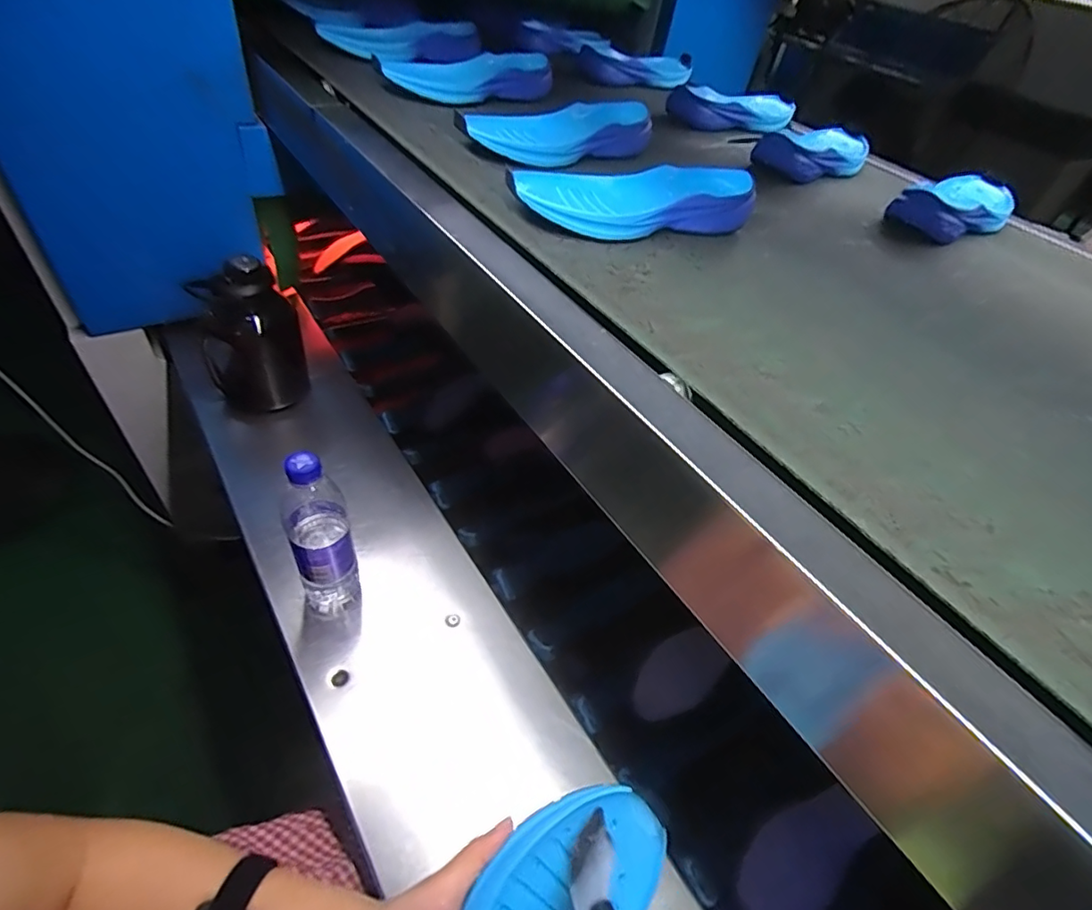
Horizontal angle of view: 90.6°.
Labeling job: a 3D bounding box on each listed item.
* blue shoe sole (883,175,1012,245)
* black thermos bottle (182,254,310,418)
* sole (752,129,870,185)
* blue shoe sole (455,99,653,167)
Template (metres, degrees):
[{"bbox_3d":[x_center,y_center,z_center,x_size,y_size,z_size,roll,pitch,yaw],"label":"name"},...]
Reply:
[{"bbox_3d":[0.530,-0.320,0.692,0.224,0.051,0.089,-26,46,-30],"label":"blue shoe sole"},{"bbox_3d":[-0.443,-0.167,0.809,0.122,0.231,0.113,-26,46,-30],"label":"black thermos bottle"},{"bbox_3d":[0.389,-0.434,0.772,0.227,0.055,0.089,-29,48,-33],"label":"sole"},{"bbox_3d":[0.015,-0.379,0.638,0.248,0.048,0.082,-26,46,-30],"label":"blue shoe sole"}]

